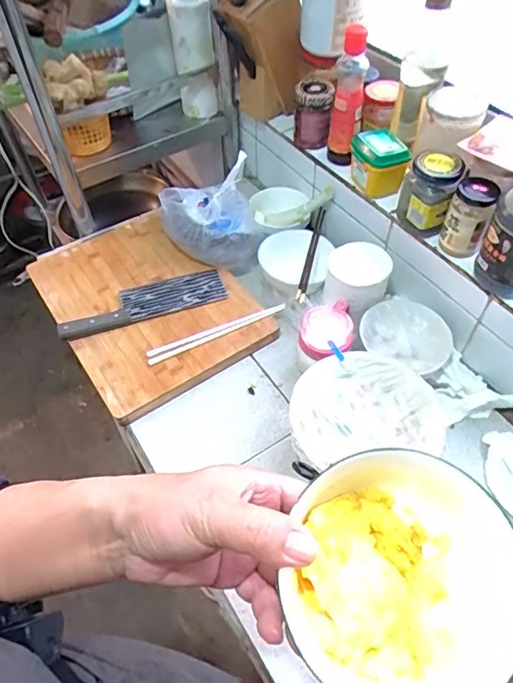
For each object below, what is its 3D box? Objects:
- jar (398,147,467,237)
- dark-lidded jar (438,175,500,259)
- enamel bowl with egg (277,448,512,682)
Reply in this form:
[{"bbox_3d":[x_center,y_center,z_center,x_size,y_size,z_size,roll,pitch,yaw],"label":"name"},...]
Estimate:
[{"bbox_3d":[0.248,-0.215,0.715,0.072,0.104,0.070,-1,53,1],"label":"jar"},{"bbox_3d":[0.294,-0.168,0.688,0.055,0.101,0.054,-1,53,1],"label":"dark-lidded jar"},{"bbox_3d":[0.085,0.132,0.272,0.138,0.059,0.138,6,66,-13],"label":"enamel bowl with egg"}]

